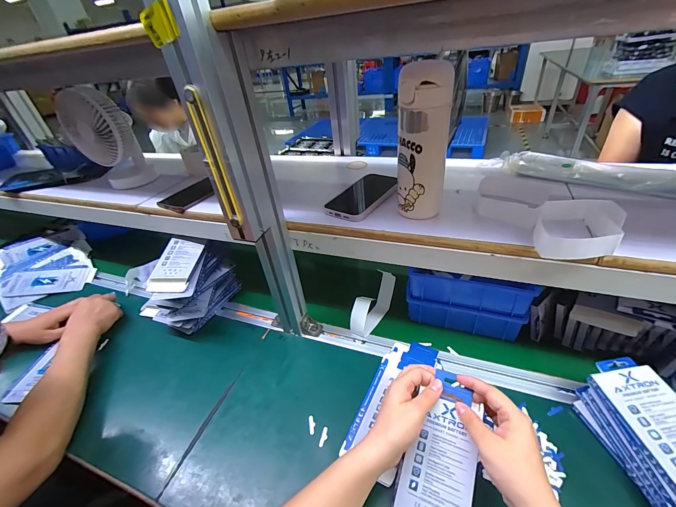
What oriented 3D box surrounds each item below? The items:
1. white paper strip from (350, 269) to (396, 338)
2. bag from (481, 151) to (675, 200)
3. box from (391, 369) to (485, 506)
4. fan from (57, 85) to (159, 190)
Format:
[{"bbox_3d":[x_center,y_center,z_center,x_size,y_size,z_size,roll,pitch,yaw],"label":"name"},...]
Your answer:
[{"bbox_3d":[0.067,0.100,0.596,0.039,0.072,0.124,22,45,34],"label":"white paper strip"},{"bbox_3d":[0.425,-0.121,0.474,0.352,0.030,0.067,22,45,35],"label":"bag"},{"bbox_3d":[0.123,0.244,0.361,0.078,0.013,0.185,13,66,26],"label":"box"},{"bbox_3d":[-0.484,-0.230,0.642,0.120,0.195,0.146,-28,40,-26],"label":"fan"}]

